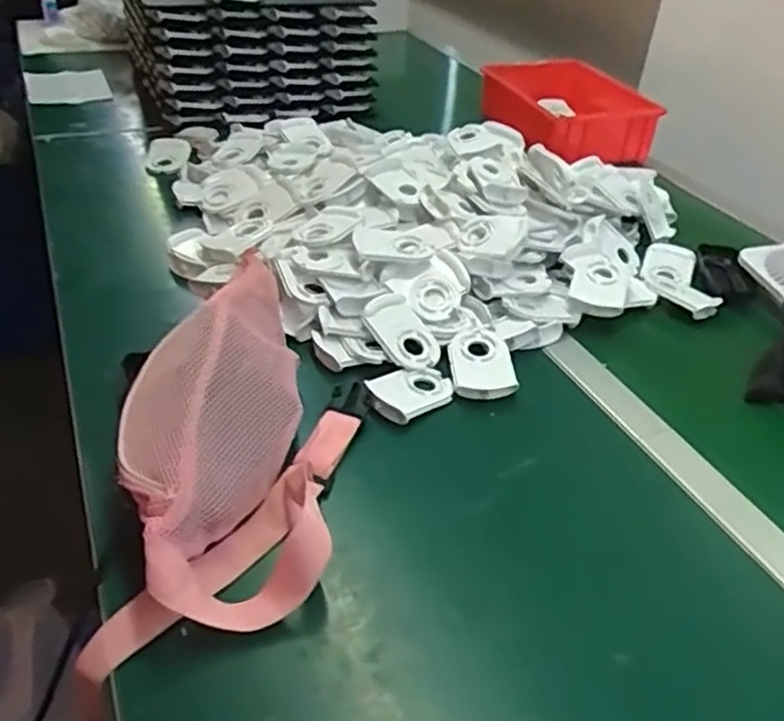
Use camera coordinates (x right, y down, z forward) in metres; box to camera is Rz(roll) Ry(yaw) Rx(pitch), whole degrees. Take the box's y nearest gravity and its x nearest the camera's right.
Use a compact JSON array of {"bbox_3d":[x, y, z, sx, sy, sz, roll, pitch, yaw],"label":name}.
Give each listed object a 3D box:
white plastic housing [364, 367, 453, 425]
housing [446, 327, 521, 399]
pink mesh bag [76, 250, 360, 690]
[{"bbox_3d":[0.019,0.026,0.653,0.088,0.019,0.055,-28,48,-36],"label":"white plastic housing"},{"bbox_3d":[0.086,0.004,0.698,0.059,0.027,0.083,-1,37,-7],"label":"housing"},{"bbox_3d":[-0.118,0.050,0.552,0.168,0.100,0.344,1,37,-5],"label":"pink mesh bag"}]

